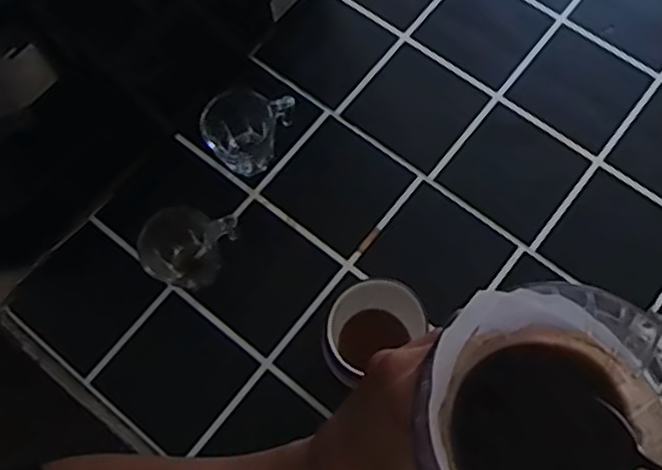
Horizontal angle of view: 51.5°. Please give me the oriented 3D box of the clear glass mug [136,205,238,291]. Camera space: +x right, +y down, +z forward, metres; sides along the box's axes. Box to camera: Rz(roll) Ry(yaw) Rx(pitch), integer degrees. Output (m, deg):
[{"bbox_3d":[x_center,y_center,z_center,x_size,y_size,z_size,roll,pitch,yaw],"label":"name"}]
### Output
[{"bbox_3d":[-0.112,0.009,0.526,0.052,0.056,0.063,32,75,12],"label":"clear glass mug"}]

